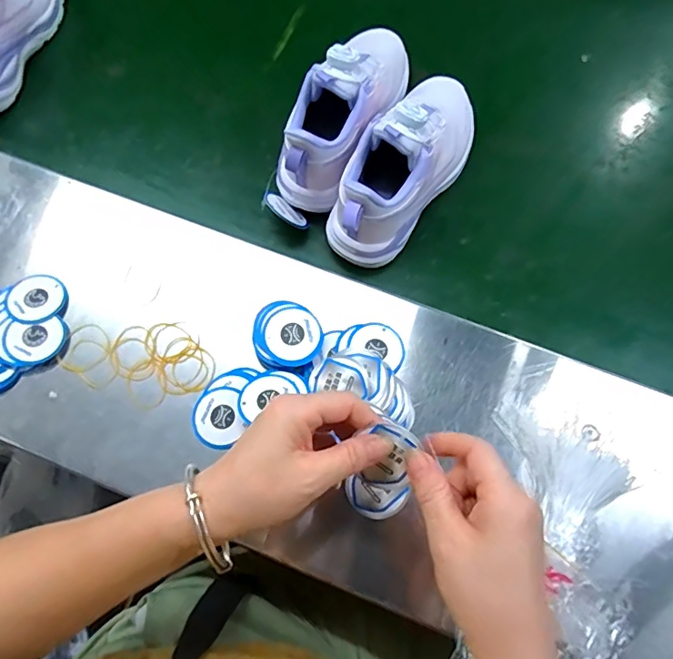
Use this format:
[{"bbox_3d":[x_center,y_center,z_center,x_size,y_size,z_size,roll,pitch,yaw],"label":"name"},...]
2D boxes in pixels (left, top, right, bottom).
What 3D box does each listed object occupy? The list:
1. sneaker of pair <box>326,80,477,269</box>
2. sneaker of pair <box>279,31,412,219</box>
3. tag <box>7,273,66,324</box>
[{"bbox_3d":[0.071,-0.162,0.476,0.081,0.109,0.214,30,75,9],"label":"sneaker of pair"},{"bbox_3d":[0.013,-0.218,0.495,0.069,0.107,0.210,25,74,8],"label":"sneaker of pair"},{"bbox_3d":[-0.264,-0.027,0.452,0.042,0.004,0.047,34,63,-1],"label":"tag"}]

